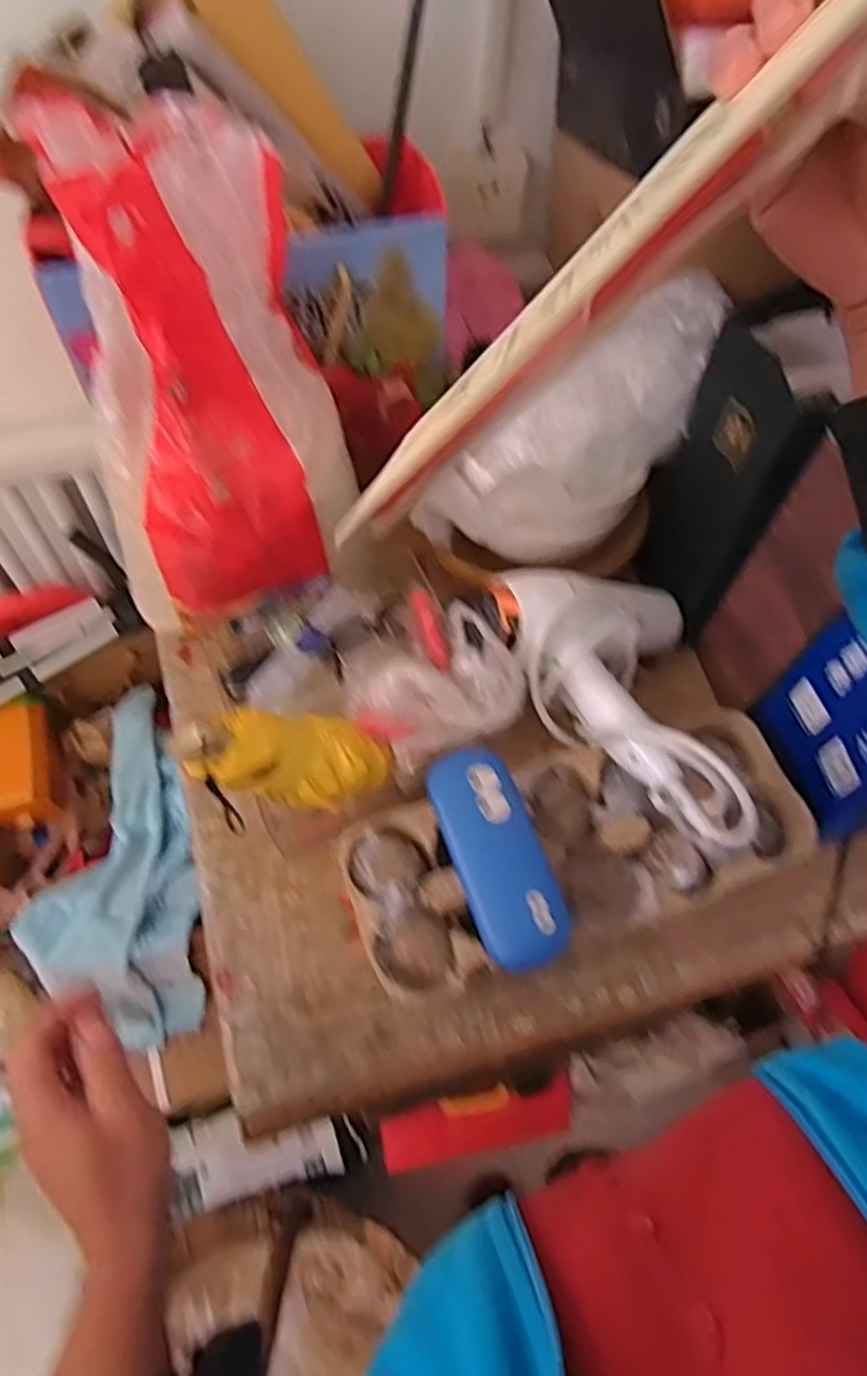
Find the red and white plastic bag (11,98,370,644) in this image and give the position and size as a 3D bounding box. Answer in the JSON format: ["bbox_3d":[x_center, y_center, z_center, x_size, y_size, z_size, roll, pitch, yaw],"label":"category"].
[{"bbox_3d":[-0.167,-0.204,0.569,0.172,0.340,0.161,15,61,7],"label":"red and white plastic bag"}]

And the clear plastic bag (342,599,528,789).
[{"bbox_3d":[-0.011,-0.012,0.607,0.124,0.060,0.143,-28,65,-16],"label":"clear plastic bag"}]

